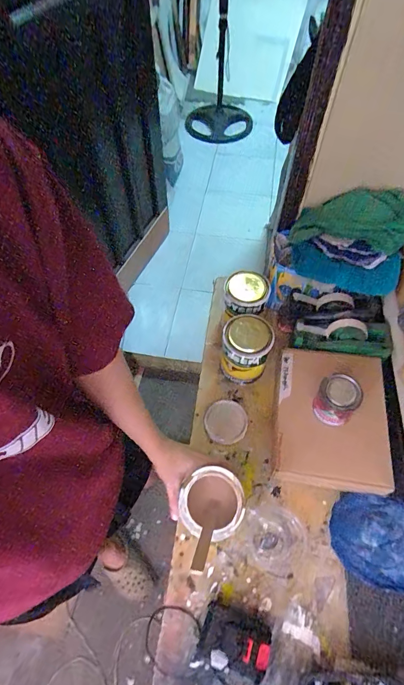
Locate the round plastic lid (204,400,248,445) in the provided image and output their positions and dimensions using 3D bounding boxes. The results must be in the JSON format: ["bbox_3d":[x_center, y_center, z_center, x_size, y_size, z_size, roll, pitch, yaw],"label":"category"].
[{"bbox_3d":[0.052,0.171,0.745,0.091,0.015,0.088,0,58,0],"label":"round plastic lid"}]

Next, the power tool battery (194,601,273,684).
[{"bbox_3d":[0.051,0.472,0.537,0.108,0.052,0.087,17,59,11],"label":"power tool battery"}]

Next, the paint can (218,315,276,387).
[{"bbox_3d":[0.095,0.015,0.753,0.103,0.128,0.101,15,59,9],"label":"paint can"}]

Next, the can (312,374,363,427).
[{"bbox_3d":[0.245,0.103,0.634,0.065,0.093,0.066,0,58,0],"label":"can"}]

